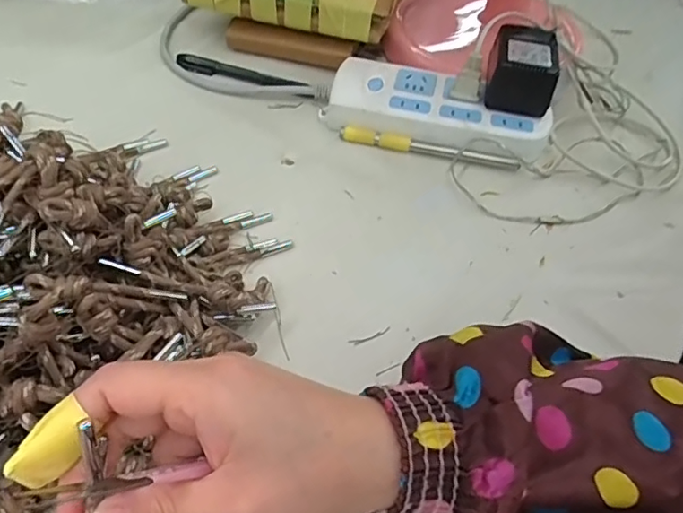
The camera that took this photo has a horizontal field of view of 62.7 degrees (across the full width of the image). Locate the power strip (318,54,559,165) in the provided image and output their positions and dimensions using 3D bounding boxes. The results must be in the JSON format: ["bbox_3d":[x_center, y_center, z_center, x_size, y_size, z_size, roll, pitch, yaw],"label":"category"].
[{"bbox_3d":[0.083,-0.125,0.483,0.183,0.030,0.076,15,52,6],"label":"power strip"}]

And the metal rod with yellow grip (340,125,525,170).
[{"bbox_3d":[0.071,-0.089,0.464,0.147,0.012,0.010,15,52,6],"label":"metal rod with yellow grip"}]

